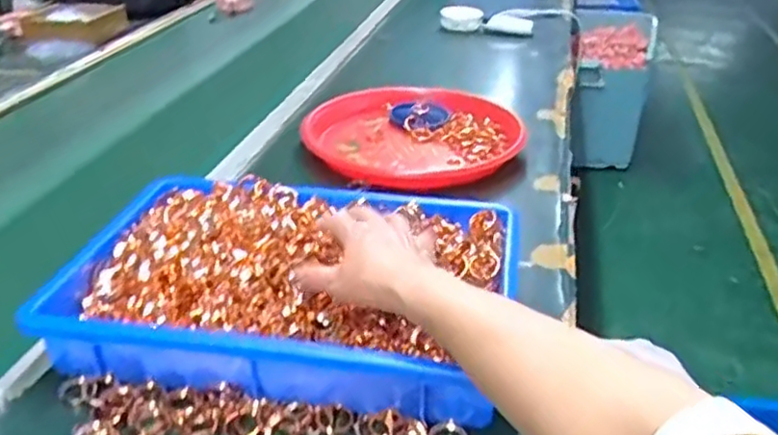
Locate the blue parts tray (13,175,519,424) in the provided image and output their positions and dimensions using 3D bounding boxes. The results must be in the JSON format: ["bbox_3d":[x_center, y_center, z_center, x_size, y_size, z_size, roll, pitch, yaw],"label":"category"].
[{"bbox_3d":[-0.089,0.055,0.587,0.345,0.066,0.233,5,31,10],"label":"blue parts tray"}]

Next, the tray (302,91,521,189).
[{"bbox_3d":[0.033,-0.108,0.918,0.275,0.035,0.275,-1,30,0],"label":"tray"}]

